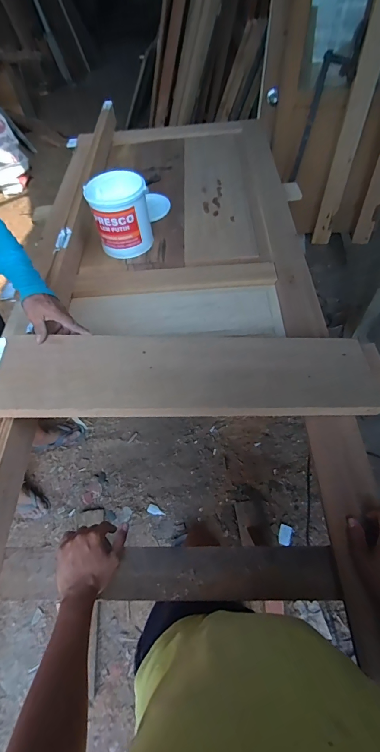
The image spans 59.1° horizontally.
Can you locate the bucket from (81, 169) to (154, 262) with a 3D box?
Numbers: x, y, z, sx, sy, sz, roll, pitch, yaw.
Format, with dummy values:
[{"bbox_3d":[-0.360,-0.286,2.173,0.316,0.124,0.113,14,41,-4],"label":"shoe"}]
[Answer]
[{"bbox_3d":[-0.216,-0.500,1.065,0.174,0.197,0.176,-1,55,1],"label":"bucket"}]

